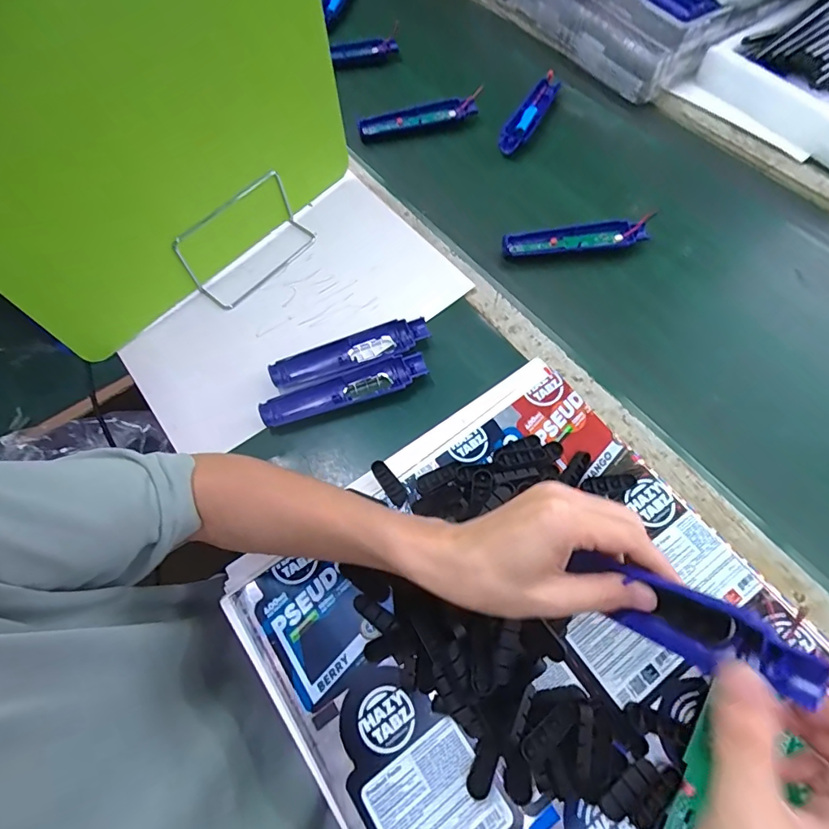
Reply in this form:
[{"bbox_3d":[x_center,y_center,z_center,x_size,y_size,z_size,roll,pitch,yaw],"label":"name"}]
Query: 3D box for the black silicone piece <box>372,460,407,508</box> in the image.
[{"bbox_3d":[-0.023,0.065,0.444,0.016,0.004,0.049,-29,70,-11],"label":"black silicone piece"}]

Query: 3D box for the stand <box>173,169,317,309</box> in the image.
[{"bbox_3d":[-0.192,-0.206,0.544,0.066,0.089,0.155,37,73,15],"label":"stand"}]

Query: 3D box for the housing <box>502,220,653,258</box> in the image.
[{"bbox_3d":[0.193,-0.215,0.572,0.168,0.018,0.034,-4,65,0],"label":"housing"}]

